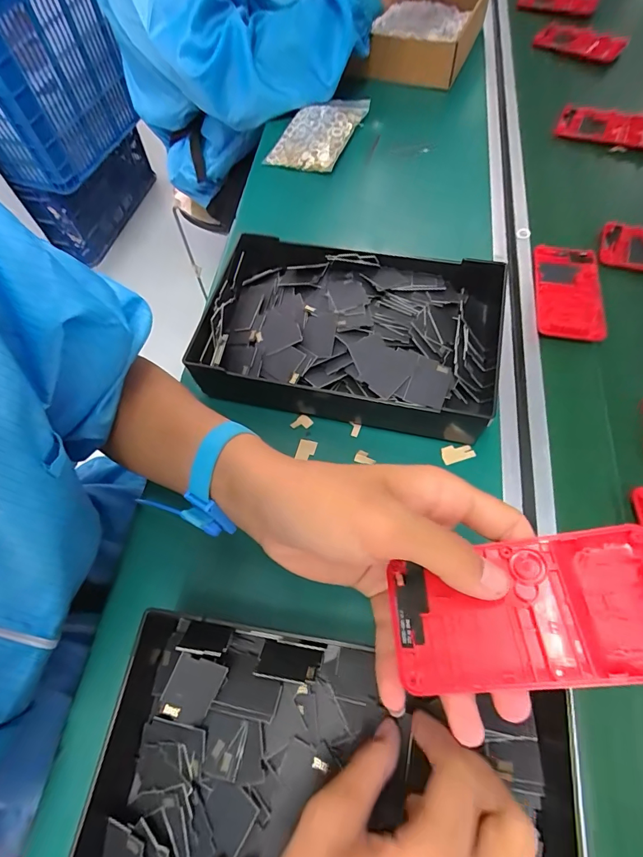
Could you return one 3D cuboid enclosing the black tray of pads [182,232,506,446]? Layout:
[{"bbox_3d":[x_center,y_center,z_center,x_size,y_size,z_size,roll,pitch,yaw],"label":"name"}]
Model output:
[{"bbox_3d":[0.029,-0.085,0.383,0.268,0.056,0.168,10,66,7],"label":"black tray of pads"}]

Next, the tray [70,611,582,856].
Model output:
[{"bbox_3d":[0.000,0.216,0.237,0.283,0.049,0.162,7,68,6],"label":"tray"}]

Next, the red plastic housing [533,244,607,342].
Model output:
[{"bbox_3d":[0.251,-0.141,0.423,0.061,0.015,0.125,5,61,13],"label":"red plastic housing"}]

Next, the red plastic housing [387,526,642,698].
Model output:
[{"bbox_3d":[0.093,0.084,0.188,0.118,0.017,0.061,-16,67,11],"label":"red plastic housing"}]

